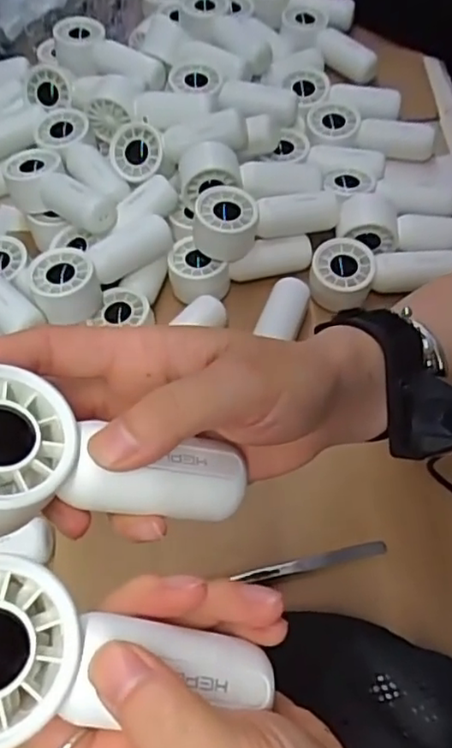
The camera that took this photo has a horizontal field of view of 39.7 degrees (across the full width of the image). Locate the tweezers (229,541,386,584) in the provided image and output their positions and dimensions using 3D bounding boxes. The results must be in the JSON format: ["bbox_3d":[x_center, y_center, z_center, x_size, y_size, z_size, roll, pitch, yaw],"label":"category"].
[{"bbox_3d":[0.052,0.117,0.387,0.096,0.004,0.010,-14,60,-3],"label":"tweezers"}]

